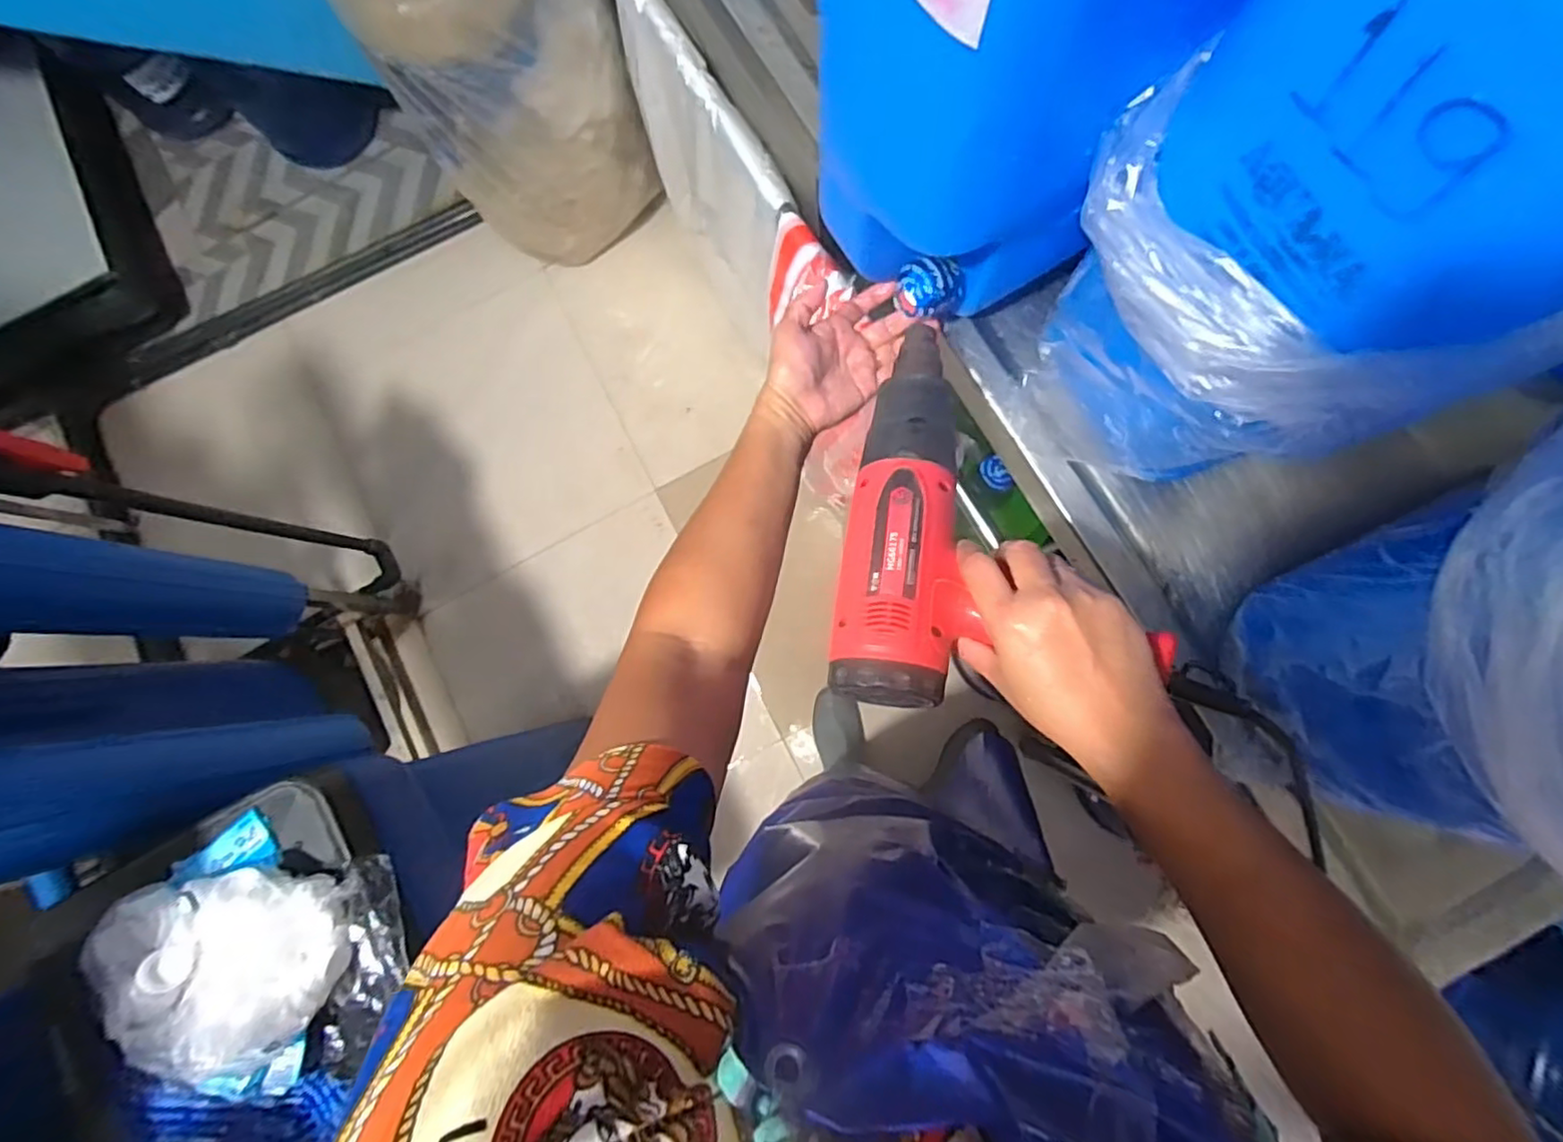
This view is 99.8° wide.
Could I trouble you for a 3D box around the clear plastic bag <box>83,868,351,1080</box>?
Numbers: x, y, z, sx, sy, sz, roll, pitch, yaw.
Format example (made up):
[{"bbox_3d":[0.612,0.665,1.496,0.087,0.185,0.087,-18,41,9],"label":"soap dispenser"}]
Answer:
[{"bbox_3d":[-0.470,0.329,0.540,0.193,0.070,0.141,-12,83,2],"label":"clear plastic bag"}]

